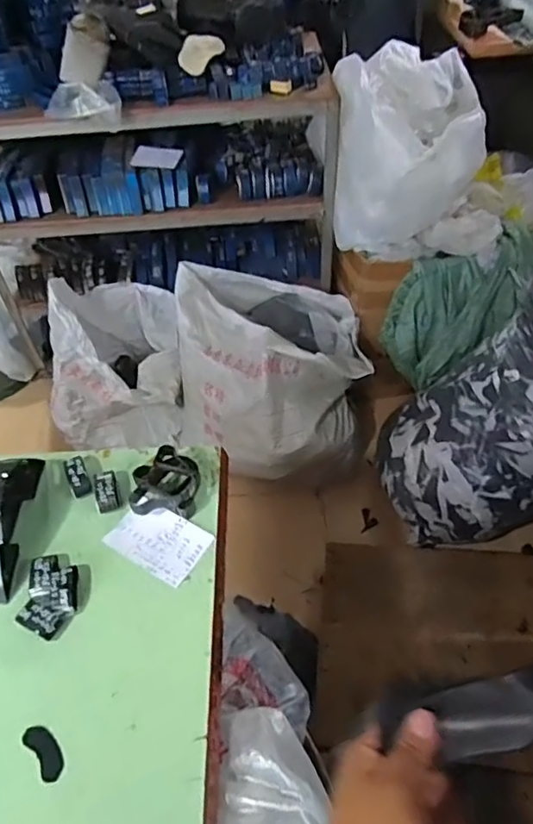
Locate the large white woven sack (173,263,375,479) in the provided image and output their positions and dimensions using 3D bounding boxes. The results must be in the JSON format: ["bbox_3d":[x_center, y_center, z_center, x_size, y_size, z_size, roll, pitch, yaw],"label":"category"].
[{"bbox_3d":[0.014,-0.114,1.734,0.566,0.473,0.496,-2,52,-7],"label":"large white woven sack"}]

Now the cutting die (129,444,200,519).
[{"bbox_3d":[-0.170,0.118,0.913,0.110,0.049,0.109,2,52,-5],"label":"cutting die"}]

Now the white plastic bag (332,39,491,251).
[{"bbox_3d":[0.359,-0.730,1.508,0.376,0.409,0.350,-2,52,-8],"label":"white plastic bag"}]

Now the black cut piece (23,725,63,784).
[{"bbox_3d":[-0.281,0.432,0.692,0.032,0.005,0.074,-29,54,-33],"label":"black cut piece"}]

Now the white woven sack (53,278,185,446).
[{"bbox_3d":[-0.475,-0.191,1.758,0.372,0.504,0.437,-3,52,-9],"label":"white woven sack"}]

